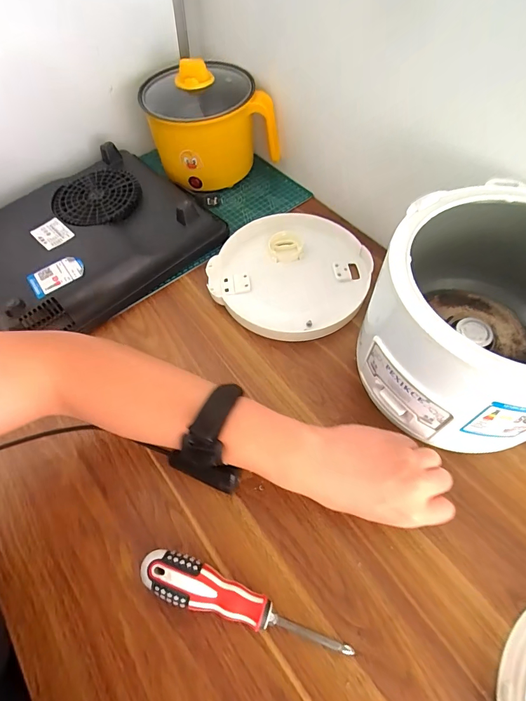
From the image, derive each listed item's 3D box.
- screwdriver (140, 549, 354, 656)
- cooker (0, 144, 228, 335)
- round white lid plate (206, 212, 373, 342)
[{"bbox_3d":[-0.017,0.218,0.308,0.181,0.036,0.033,18,62,12],"label":"screwdriver"},{"bbox_3d":[-0.256,-0.164,0.519,0.252,0.071,0.318,40,69,22],"label":"cooker"},{"bbox_3d":[0.038,-0.107,0.498,0.196,0.030,0.200,-1,60,2],"label":"round white lid plate"}]

